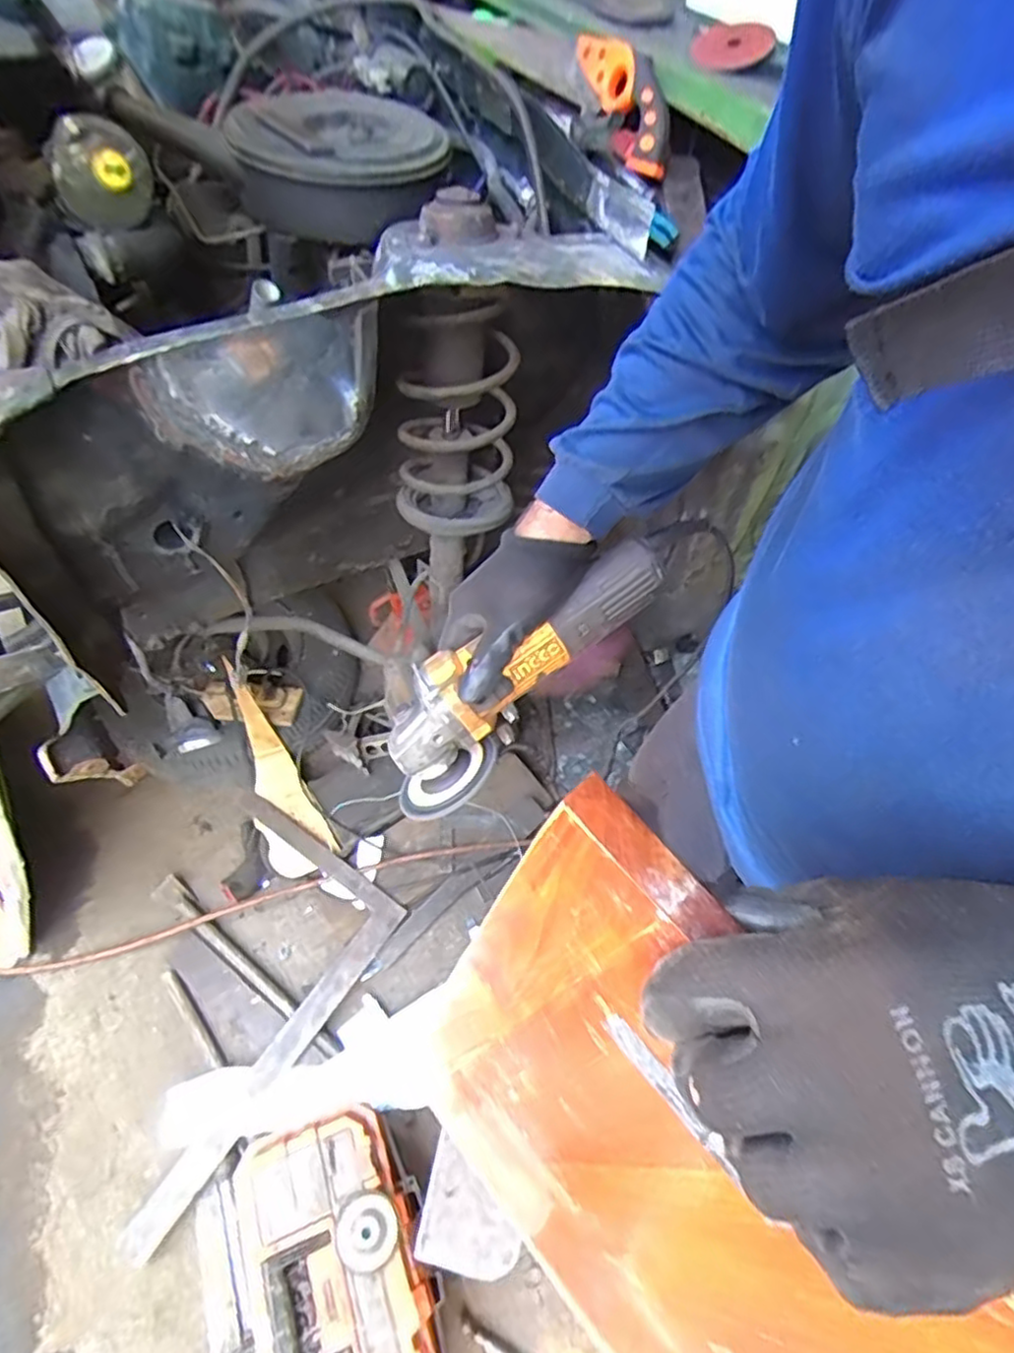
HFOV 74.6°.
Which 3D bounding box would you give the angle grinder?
[{"bbox_3d":[0.007,-0.005,0.536,0.281,0.075,0.090,-42,65,1],"label":"angle grinder"}]

